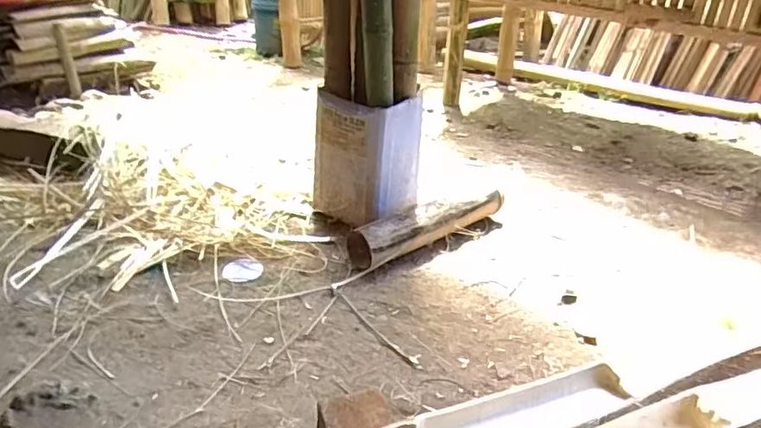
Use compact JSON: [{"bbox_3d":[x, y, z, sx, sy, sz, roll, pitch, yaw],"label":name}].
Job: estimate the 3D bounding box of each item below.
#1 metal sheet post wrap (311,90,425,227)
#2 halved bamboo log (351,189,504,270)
[{"bbox_3d":[-0.032,-0.157,1.491,0.215,0.332,0.212,27,38,33],"label":"metal sheet post wrap"},{"bbox_3d":[0.129,0.021,1.435,0.467,0.102,0.112,-20,39,-34],"label":"halved bamboo log"}]

